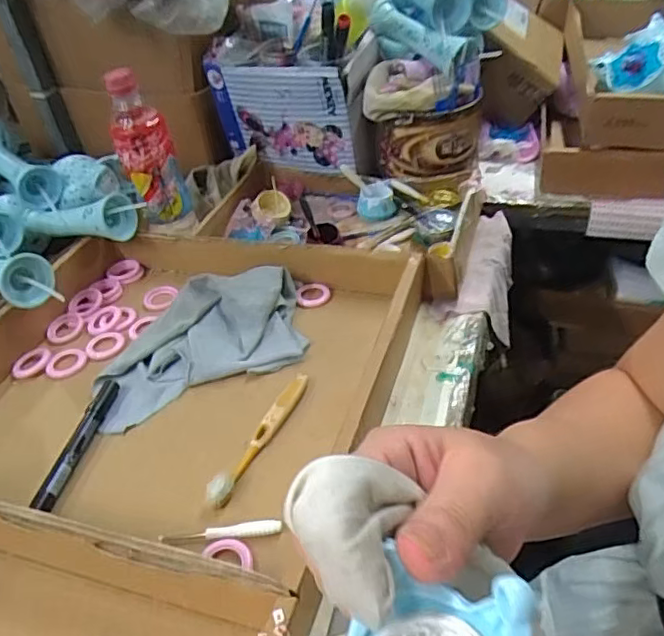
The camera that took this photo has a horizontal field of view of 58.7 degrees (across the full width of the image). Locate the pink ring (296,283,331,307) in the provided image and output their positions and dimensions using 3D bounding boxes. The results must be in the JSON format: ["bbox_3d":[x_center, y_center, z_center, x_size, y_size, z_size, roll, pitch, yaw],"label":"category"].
[{"bbox_3d":[-0.020,-0.025,0.610,0.036,0.009,0.030,-10,39,-4],"label":"pink ring"}]

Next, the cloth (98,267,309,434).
[{"bbox_3d":[-0.119,0.013,0.545,0.204,0.042,0.119,-20,41,-16],"label":"cloth"}]

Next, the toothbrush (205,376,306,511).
[{"bbox_3d":[-0.055,0.090,0.465,0.018,0.013,0.138,15,44,24],"label":"toothbrush"}]

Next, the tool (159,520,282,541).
[{"bbox_3d":[-0.076,0.146,0.403,0.082,0.005,0.009,-7,39,-1],"label":"tool"}]

